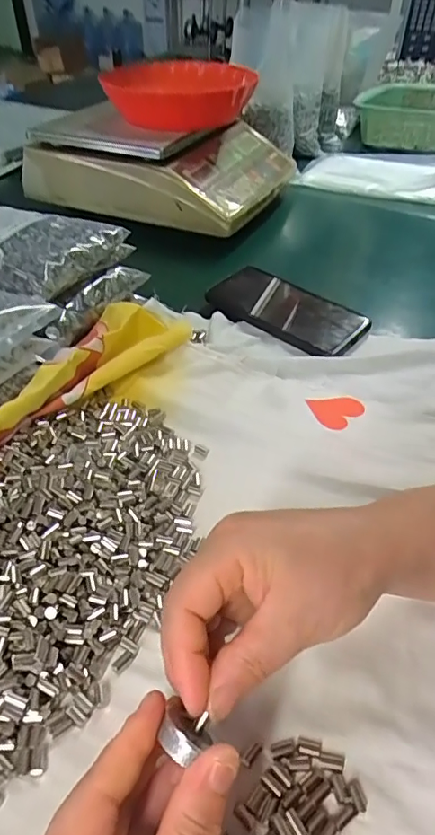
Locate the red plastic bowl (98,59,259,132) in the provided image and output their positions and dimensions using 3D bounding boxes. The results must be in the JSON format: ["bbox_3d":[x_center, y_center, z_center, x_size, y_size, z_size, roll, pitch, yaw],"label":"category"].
[{"bbox_3d":[-0.046,-0.444,0.691,0.187,0.058,0.200,1,44,-1],"label":"red plastic bowl"}]

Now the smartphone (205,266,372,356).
[{"bbox_3d":[0.071,-0.111,0.515,0.157,0.014,0.082,29,50,26],"label":"smartphone"}]

